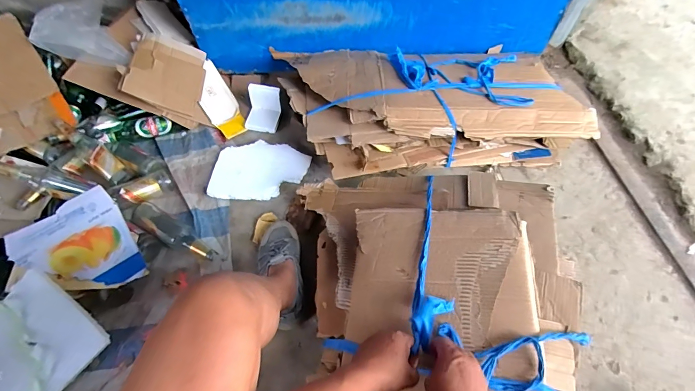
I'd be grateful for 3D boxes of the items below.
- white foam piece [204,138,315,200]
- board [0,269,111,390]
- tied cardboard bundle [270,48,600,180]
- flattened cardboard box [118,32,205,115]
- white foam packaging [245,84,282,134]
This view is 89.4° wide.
[{"bbox_3d":[-0.259,-0.081,1.050,0.278,0.014,0.195,-4,59,-3],"label":"white foam piece"},{"bbox_3d":[-0.738,0.377,0.750,0.233,0.031,0.356,43,79,2],"label":"board"},{"bbox_3d":[0.220,-0.319,1.083,0.820,0.177,0.532,-7,60,-5],"label":"tied cardboard bundle"},{"bbox_3d":[-0.558,-0.380,1.095,0.207,0.026,0.249,21,63,-29],"label":"flattened cardboard box"},{"bbox_3d":[-0.272,-0.276,1.134,0.110,0.080,0.114,11,60,6],"label":"white foam packaging"}]

